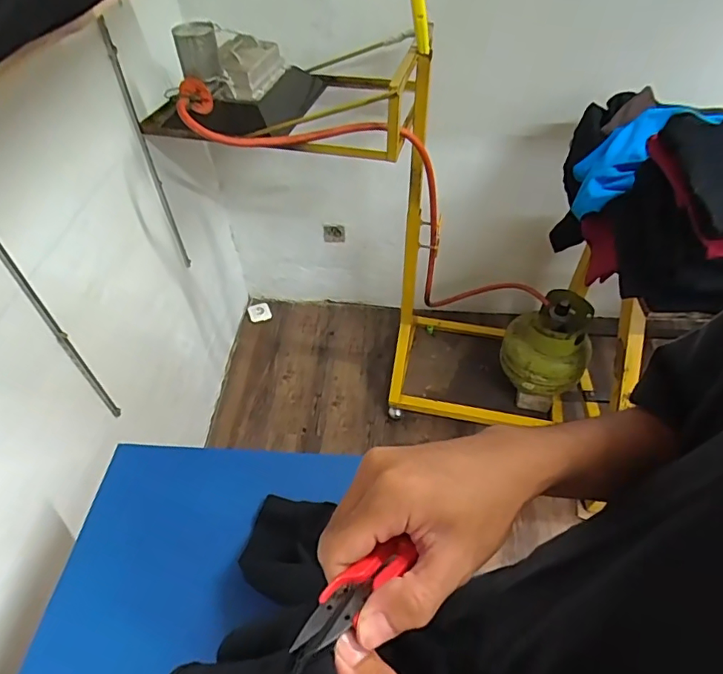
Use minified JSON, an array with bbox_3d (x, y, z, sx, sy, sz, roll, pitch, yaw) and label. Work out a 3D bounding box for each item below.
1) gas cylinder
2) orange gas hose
[{"bbox_3d":[0.574,0.016,1.551,0.249,0.246,0.237,23,53,19],"label":"gas cylinder"},{"bbox_3d":[0.146,-0.246,1.352,0.323,1.188,0.438,-45,56,9],"label":"orange gas hose"}]

